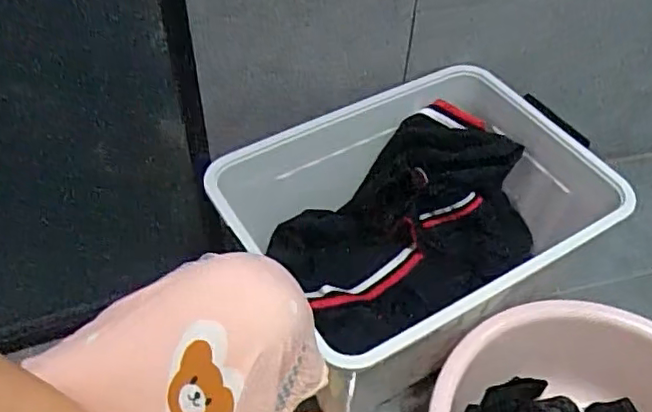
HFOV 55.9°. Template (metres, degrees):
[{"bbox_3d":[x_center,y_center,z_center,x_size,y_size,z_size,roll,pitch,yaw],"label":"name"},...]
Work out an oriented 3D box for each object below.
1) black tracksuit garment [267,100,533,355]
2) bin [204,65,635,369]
[{"bbox_3d":[0.107,0.038,0.893,0.351,0.206,0.208,-21,53,-20],"label":"black tracksuit garment"},{"bbox_3d":[0.116,0.035,0.843,0.452,0.231,0.334,-25,55,-22],"label":"bin"}]

